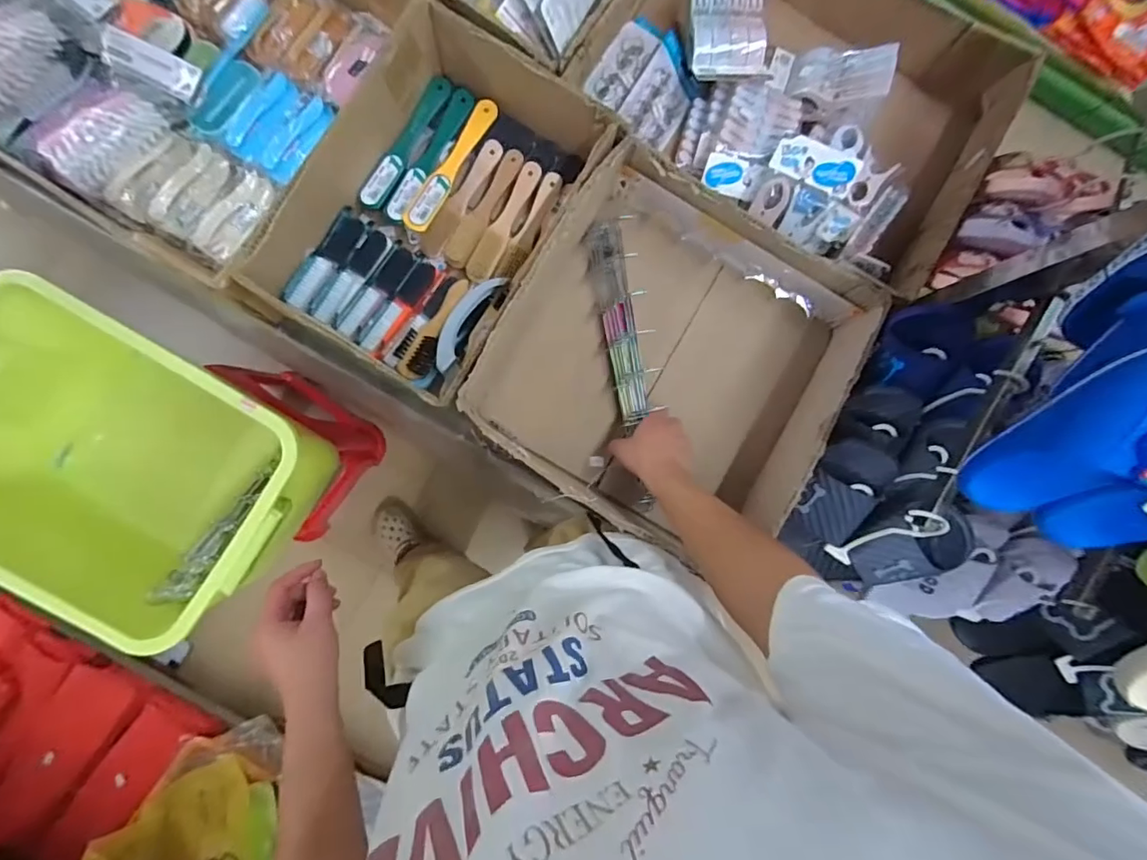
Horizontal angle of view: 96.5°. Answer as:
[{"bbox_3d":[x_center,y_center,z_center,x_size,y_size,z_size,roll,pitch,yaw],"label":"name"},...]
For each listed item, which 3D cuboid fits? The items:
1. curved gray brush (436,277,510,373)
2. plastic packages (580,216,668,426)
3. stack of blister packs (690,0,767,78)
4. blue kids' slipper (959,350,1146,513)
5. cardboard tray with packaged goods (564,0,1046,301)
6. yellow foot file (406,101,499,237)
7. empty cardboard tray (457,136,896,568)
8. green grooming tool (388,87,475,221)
[{"bbox_3d":[-0.154,-0.156,0.725,0.047,0.034,0.158,31,83,-3],"label":"curved gray brush"},{"bbox_3d":[0.072,-0.167,0.770,0.069,0.046,0.309,-8,81,-6],"label":"plastic packages"},{"bbox_3d":[0.236,-0.630,0.778,0.107,0.030,0.169,-1,86,-6],"label":"stack of blister packs"},{"bbox_3d":[0.394,0.012,0.374,0.077,0.206,0.063,34,55,-2],"label":"blue kids' slipper"},{"bbox_3d":[0.336,-0.503,0.804,0.573,0.177,0.496,31,83,-2],"label":"cardboard tray with packaged goods"},{"bbox_3d":[-0.182,-0.391,0.755,0.040,0.011,0.224,31,83,-3],"label":"yellow foot file"},{"bbox_3d":[0.136,-0.099,0.734,0.433,0.178,0.472,29,83,-3],"label":"empty cardboard tray"},{"bbox_3d":[-0.210,-0.407,0.756,0.033,0.019,0.217,30,83,-3],"label":"green grooming tool"}]

